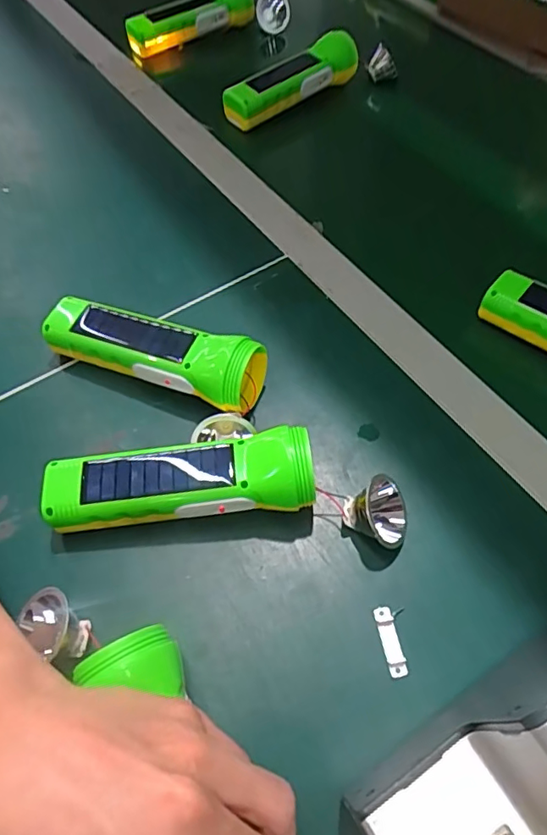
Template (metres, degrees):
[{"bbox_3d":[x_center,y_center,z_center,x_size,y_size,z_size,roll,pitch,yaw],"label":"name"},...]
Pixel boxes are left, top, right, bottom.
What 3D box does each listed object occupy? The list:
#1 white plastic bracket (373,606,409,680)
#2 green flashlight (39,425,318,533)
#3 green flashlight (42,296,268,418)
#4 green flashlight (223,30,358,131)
[{"bbox_3d":[0.067,0.127,0.301,0.010,0.004,0.037,-11,59,-4],"label":"white plastic bracket"},{"bbox_3d":[-0.059,0.041,0.334,0.165,0.042,0.049,-5,59,0],"label":"green flashlight"},{"bbox_3d":[-0.088,-0.047,0.385,0.161,0.050,0.046,20,62,14],"label":"green flashlight"},{"bbox_3d":[0.018,-0.383,0.596,0.172,0.043,0.054,-36,64,-18],"label":"green flashlight"}]

